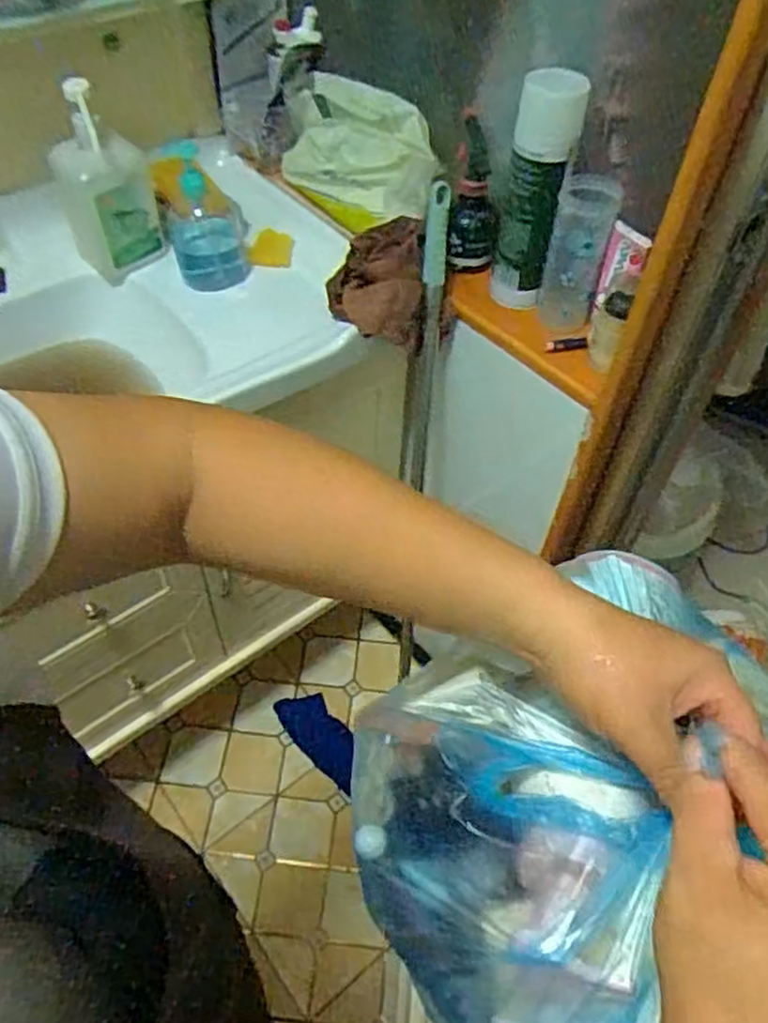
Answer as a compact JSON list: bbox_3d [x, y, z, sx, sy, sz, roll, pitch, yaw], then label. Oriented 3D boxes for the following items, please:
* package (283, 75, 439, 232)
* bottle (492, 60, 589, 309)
[{"bbox_3d":[-0.033,-0.482,1.004,0.113,0.140,0.240,-26,57,-22],"label":"package"},{"bbox_3d":[0.164,-0.339,0.813,0.064,0.240,0.064,10,51,5],"label":"bottle"}]

